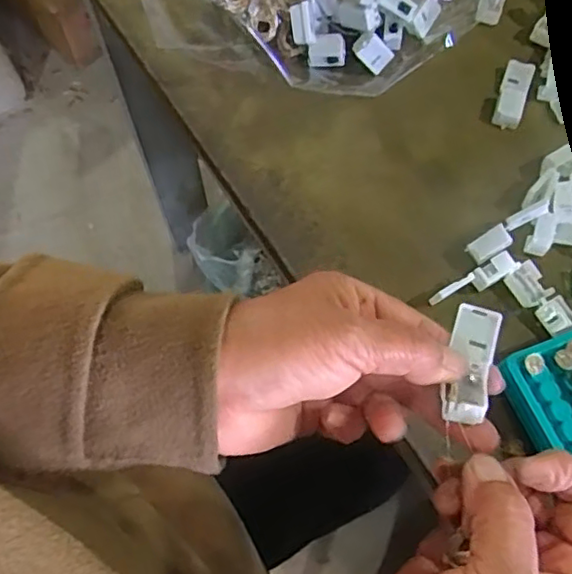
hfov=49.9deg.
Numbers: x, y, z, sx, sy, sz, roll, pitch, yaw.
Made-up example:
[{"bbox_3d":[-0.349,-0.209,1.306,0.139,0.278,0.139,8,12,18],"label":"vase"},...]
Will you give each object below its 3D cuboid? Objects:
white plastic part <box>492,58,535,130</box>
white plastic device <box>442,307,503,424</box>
[{"bbox_3d":[0.160,-0.136,0.433,0.019,0.012,0.051,20,68,9],"label":"white plastic part"},{"bbox_3d":[0.081,0.033,0.269,0.019,0.012,0.056,16,54,8],"label":"white plastic device"}]

